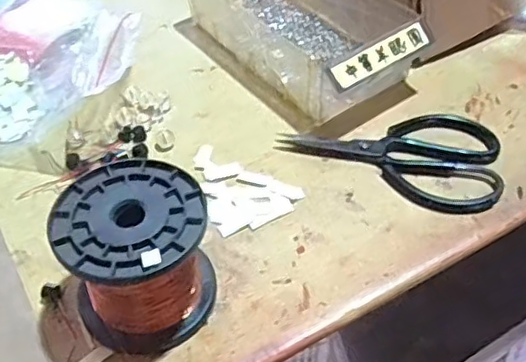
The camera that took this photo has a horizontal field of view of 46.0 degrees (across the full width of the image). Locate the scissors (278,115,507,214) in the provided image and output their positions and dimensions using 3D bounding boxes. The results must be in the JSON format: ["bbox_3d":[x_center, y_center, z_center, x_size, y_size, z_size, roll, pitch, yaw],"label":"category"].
[{"bbox_3d":[0.110,-0.028,0.540,0.188,0.011,0.101,11,49,11],"label":"scissors"}]

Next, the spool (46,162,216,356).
[{"bbox_3d":[-0.083,0.050,0.418,0.093,0.088,0.095,-1,48,1],"label":"spool"}]

